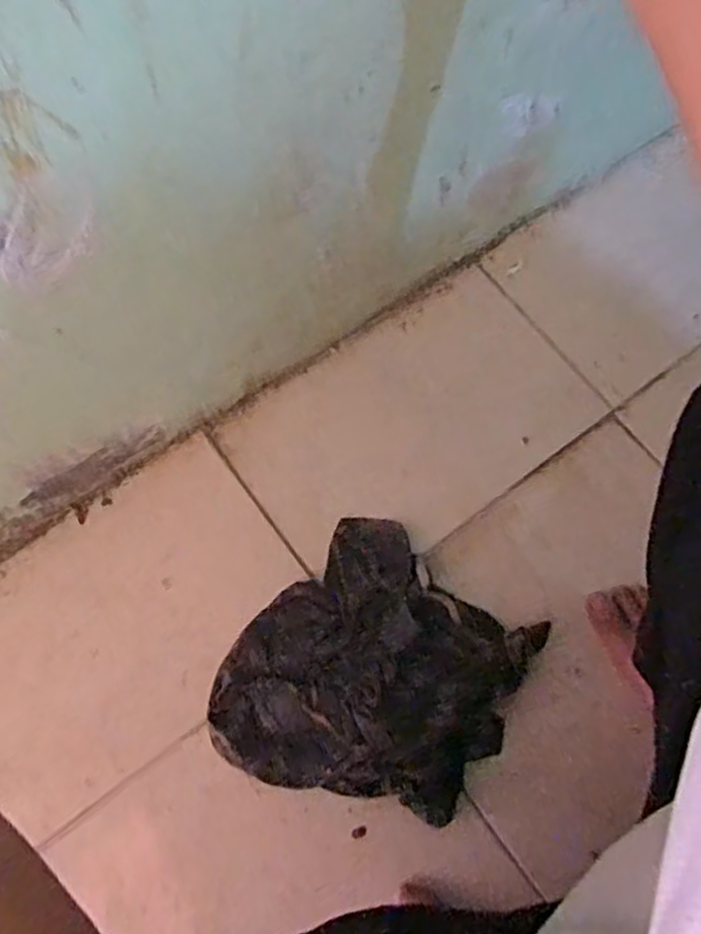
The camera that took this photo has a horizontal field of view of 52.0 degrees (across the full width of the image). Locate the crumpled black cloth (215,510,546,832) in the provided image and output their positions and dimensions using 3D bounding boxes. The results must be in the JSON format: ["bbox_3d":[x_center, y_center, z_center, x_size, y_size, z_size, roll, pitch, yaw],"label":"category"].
[{"bbox_3d":[0.026,0.215,0.755,0.281,0.030,0.276,25,73,9],"label":"crumpled black cloth"}]

